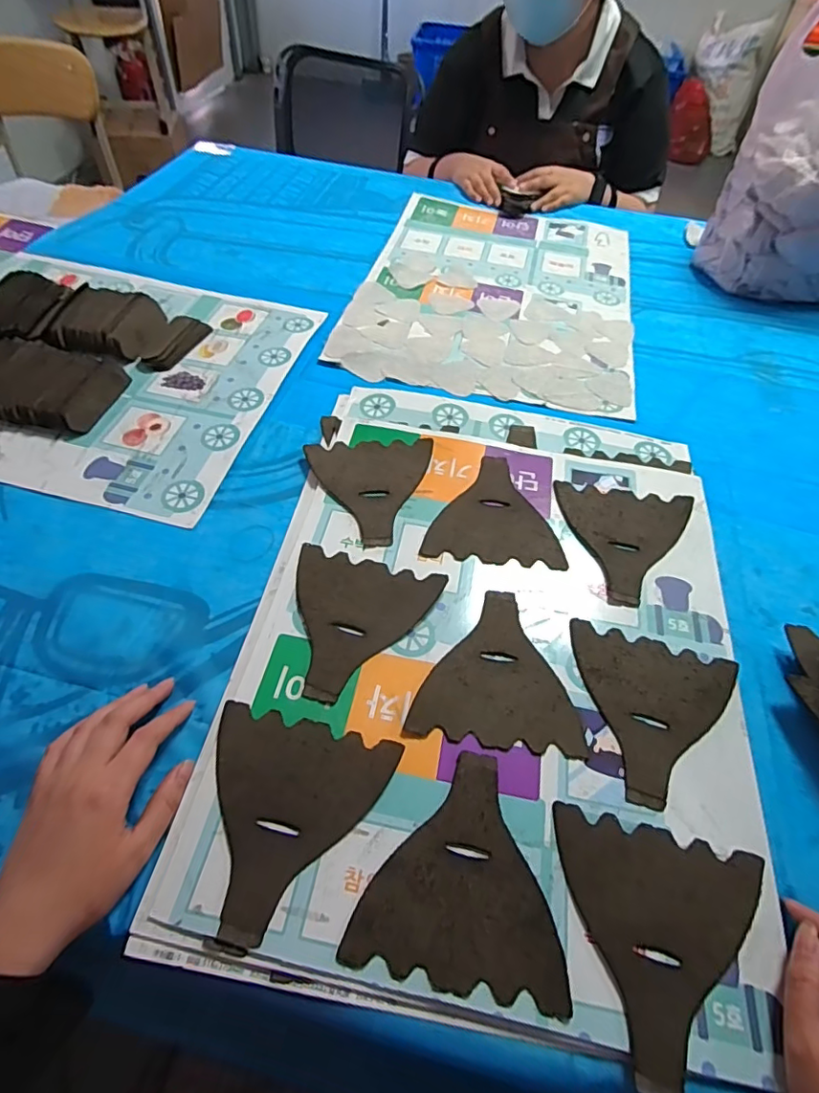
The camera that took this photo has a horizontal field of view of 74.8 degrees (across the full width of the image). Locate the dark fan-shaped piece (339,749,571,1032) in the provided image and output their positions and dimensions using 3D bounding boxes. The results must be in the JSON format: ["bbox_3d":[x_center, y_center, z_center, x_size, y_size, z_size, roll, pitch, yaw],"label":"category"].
[{"bbox_3d":[0.036,0.204,0.346,0.125,0.004,0.130,10,55,4],"label":"dark fan-shaped piece"}]

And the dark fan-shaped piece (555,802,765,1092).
[{"bbox_3d":[0.152,0.243,0.326,0.124,0.006,0.129,12,55,5],"label":"dark fan-shaped piece"}]

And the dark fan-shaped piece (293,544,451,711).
[{"bbox_3d":[-0.048,0.064,0.441,0.124,0.005,0.130,15,55,7],"label":"dark fan-shaped piece"}]

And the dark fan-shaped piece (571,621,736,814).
[{"bbox_3d":[0.185,0.129,0.412,0.124,0.004,0.129,15,55,7],"label":"dark fan-shaped piece"}]

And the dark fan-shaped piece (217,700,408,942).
[{"bbox_3d":[-0.084,0.180,0.354,0.124,0.006,0.130,13,55,6],"label":"dark fan-shaped piece"}]

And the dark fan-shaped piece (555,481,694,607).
[{"bbox_3d":[0.203,-0.003,0.505,0.122,0.005,0.131,9,56,6],"label":"dark fan-shaped piece"}]

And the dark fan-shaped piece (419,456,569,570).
[{"bbox_3d":[0.085,-0.038,0.525,0.126,0.004,0.130,8,55,2],"label":"dark fan-shaped piece"}]

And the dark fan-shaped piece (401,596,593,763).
[{"bbox_3d":[0.071,0.094,0.426,0.128,0.004,0.127,7,55,2],"label":"dark fan-shaped piece"}]

